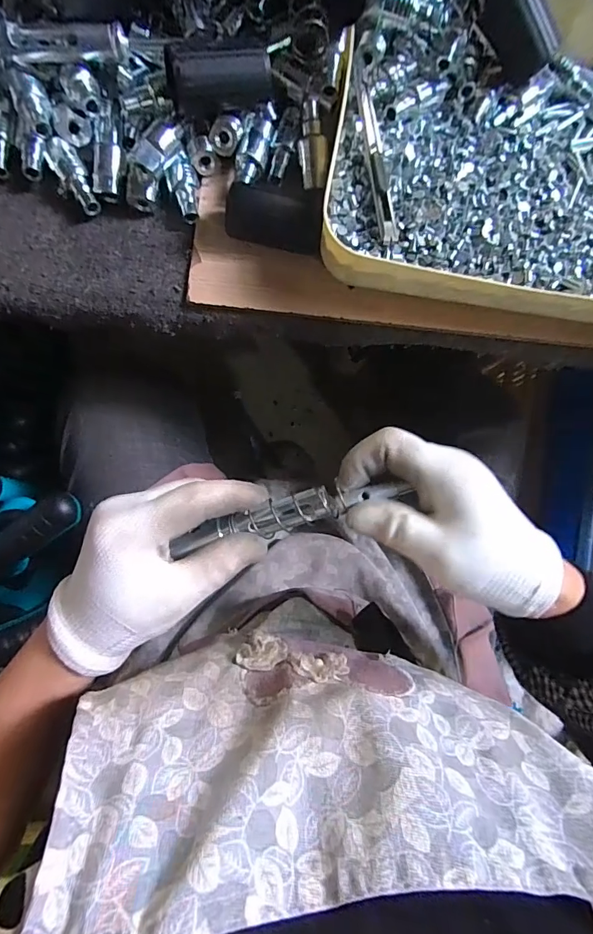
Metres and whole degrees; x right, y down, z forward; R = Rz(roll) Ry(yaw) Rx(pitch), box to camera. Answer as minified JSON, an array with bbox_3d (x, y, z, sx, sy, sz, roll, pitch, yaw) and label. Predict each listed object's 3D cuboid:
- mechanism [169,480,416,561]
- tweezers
[{"bbox_3d":[-0.006,0.028,0.250,0.138,0.013,0.020,-15,84,7],"label":"mechanism"},{"bbox_3d":[0.051,-0.202,0.279,0.014,0.012,0.132,-7,84,-4],"label":"tweezers"}]

